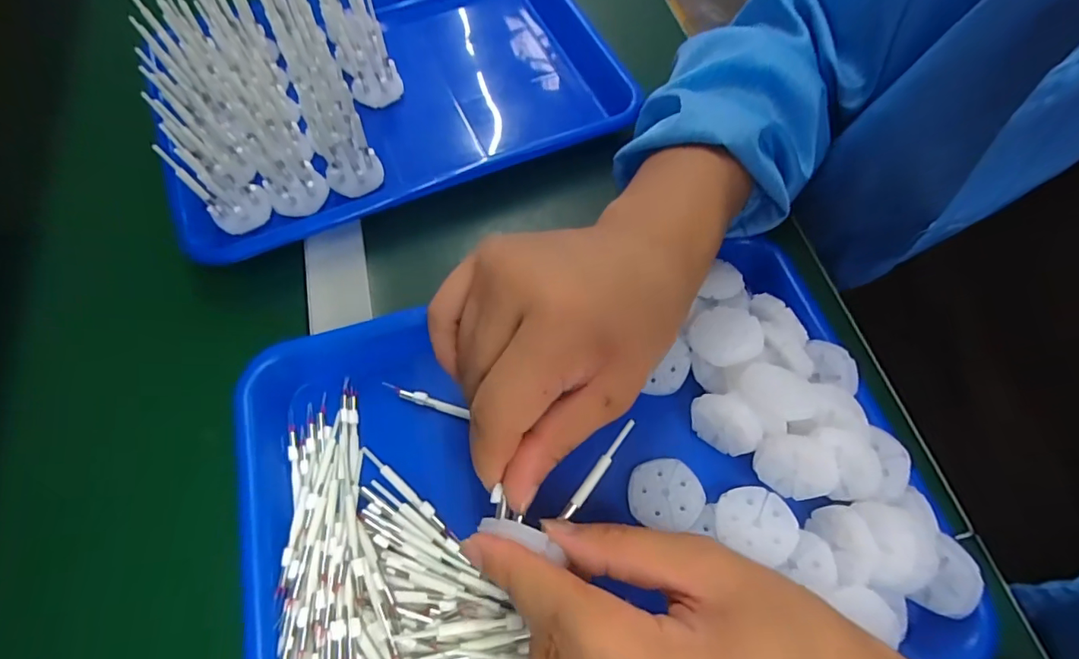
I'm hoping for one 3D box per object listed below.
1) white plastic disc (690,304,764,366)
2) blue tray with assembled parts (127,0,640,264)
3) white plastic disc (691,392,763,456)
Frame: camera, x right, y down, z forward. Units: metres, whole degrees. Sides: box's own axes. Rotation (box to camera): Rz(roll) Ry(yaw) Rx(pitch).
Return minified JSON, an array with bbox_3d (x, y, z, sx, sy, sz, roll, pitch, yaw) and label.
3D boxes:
[{"bbox_3d":[0.104,0.003,0.284,0.037,0.004,0.038,-6,55,8],"label":"white plastic disc"},{"bbox_3d":[-0.110,-0.210,0.390,0.338,0.073,0.262,-21,66,-10],"label":"blue tray with assembled parts"},{"bbox_3d":[0.099,0.051,0.272,0.035,0.035,0.011,21,39,31],"label":"white plastic disc"}]

